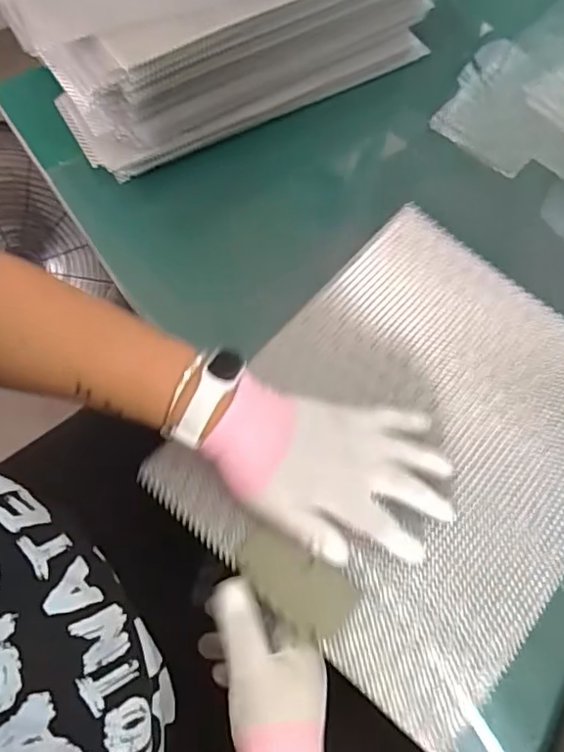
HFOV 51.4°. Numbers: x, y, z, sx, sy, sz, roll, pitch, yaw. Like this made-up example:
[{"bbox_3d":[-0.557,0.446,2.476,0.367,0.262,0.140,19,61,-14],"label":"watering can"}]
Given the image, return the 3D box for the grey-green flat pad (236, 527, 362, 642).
[{"bbox_3d":[0.008,0.143,0.404,0.086,0.008,0.046,33,69,13],"label":"grey-green flat pad"}]

